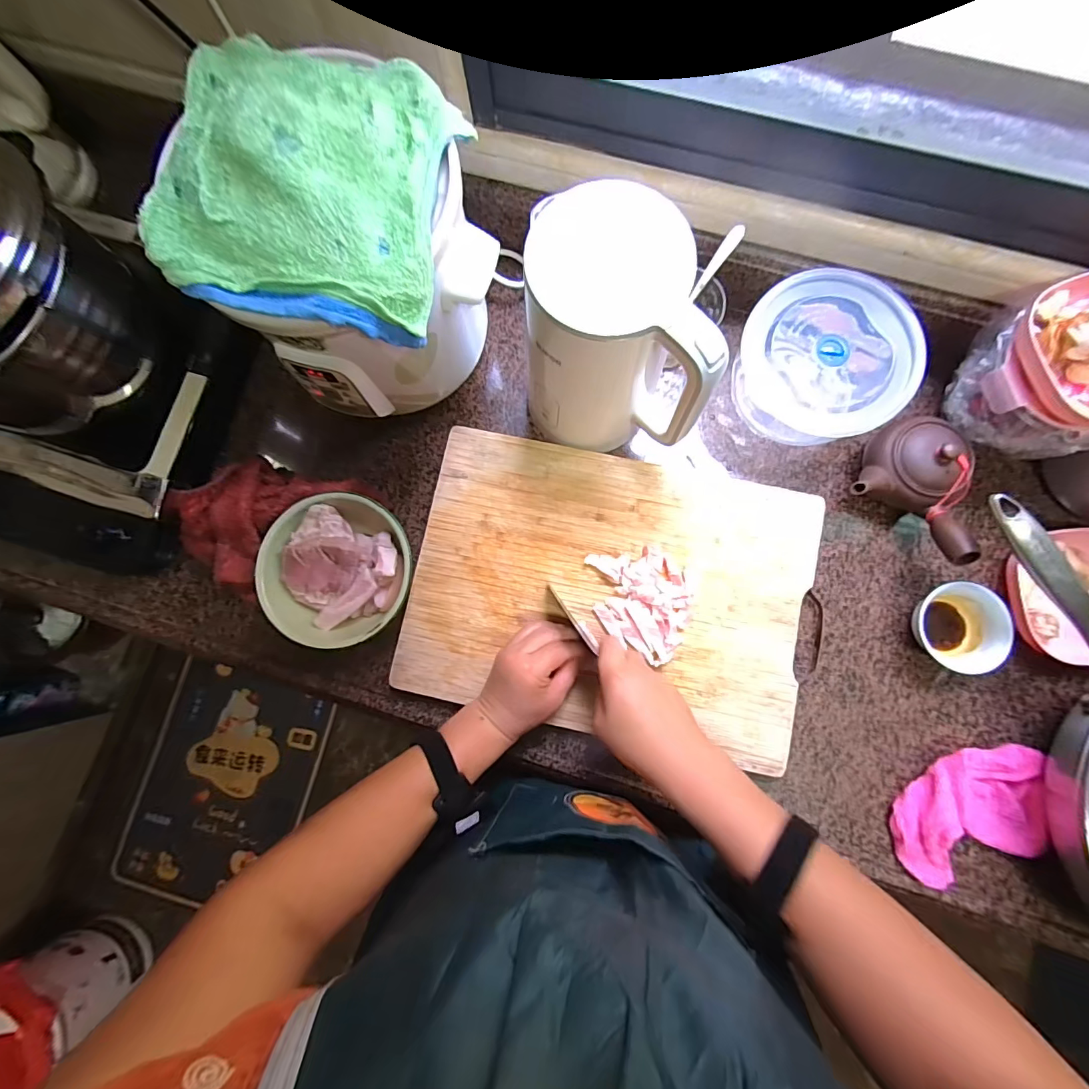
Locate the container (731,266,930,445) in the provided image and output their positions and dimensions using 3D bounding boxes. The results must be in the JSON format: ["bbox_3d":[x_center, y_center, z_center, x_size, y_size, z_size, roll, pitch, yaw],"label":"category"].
[{"bbox_3d":[0.306,-0.206,0.519,0.163,0.092,0.163,-3,82,1],"label":"container"}]

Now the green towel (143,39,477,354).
[{"bbox_3d":[-0.189,-0.284,0.352,0.218,0.051,0.214,10,82,3],"label":"green towel"}]

